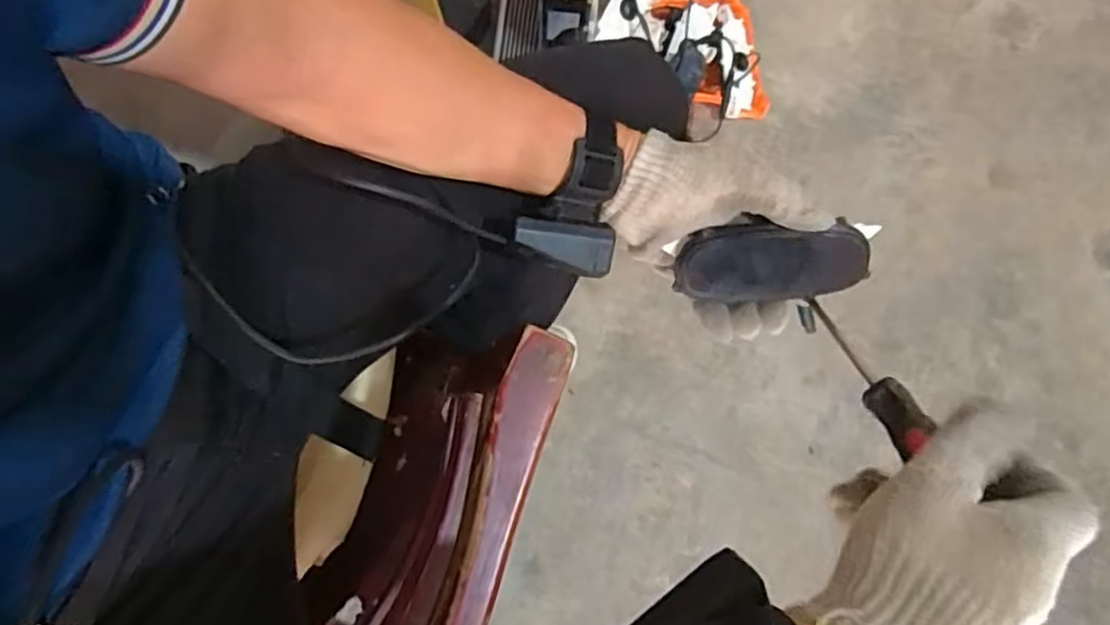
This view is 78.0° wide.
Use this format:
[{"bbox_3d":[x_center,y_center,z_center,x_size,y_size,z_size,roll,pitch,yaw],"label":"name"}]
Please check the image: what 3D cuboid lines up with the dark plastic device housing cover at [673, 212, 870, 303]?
[{"bbox_3d":[0.150,-0.037,0.479,0.127,0.030,0.049,-2,110,-5],"label":"dark plastic device housing cover"}]

